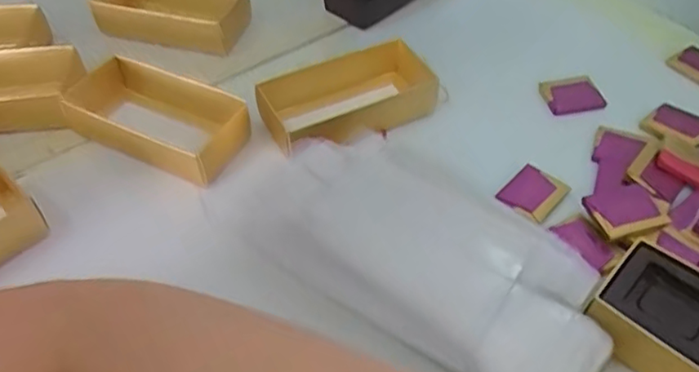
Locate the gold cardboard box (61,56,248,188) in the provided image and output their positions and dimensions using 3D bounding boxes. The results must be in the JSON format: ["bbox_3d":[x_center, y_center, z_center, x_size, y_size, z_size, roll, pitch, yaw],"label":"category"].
[{"bbox_3d":[-0.135,-0.048,0.415,0.124,0.036,0.057,19,51,17],"label":"gold cardboard box"}]

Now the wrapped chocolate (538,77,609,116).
[{"bbox_3d":[0.165,-0.067,0.450,0.044,0.005,0.035,-8,49,-7],"label":"wrapped chocolate"}]

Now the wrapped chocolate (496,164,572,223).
[{"bbox_3d":[0.115,0.005,0.381,0.032,0.004,0.040,33,55,28],"label":"wrapped chocolate"}]

